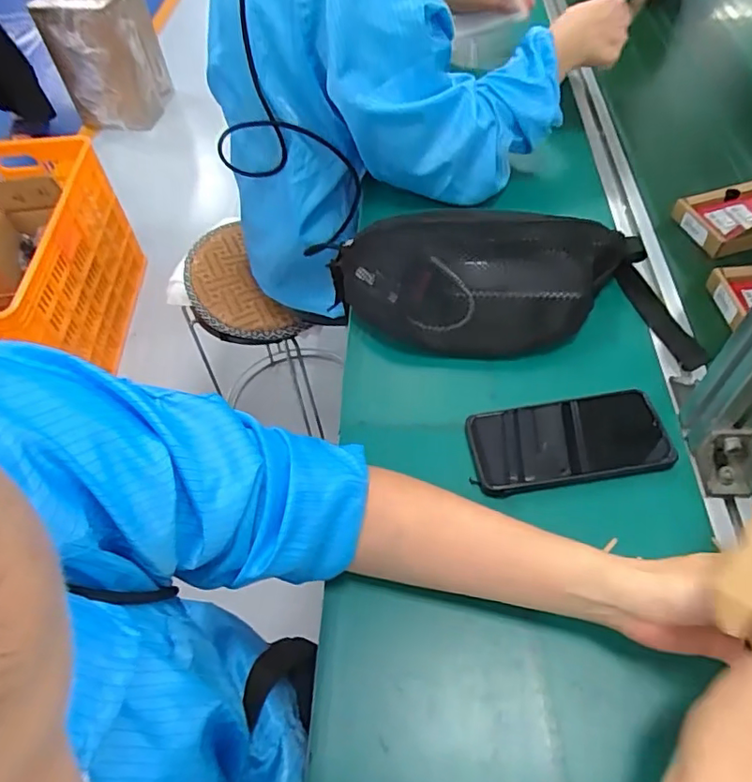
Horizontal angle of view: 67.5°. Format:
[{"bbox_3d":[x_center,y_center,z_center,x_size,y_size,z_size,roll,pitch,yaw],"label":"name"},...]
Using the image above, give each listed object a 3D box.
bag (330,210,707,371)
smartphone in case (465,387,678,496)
[{"bbox_3d":[0.125,-0.113,0.544,0.358,0.105,0.135,3,54,8],"label":"bag"},{"bbox_3d":[0.161,0.041,0.469,0.160,0.013,0.072,-9,53,-1],"label":"smartphone in case"}]

